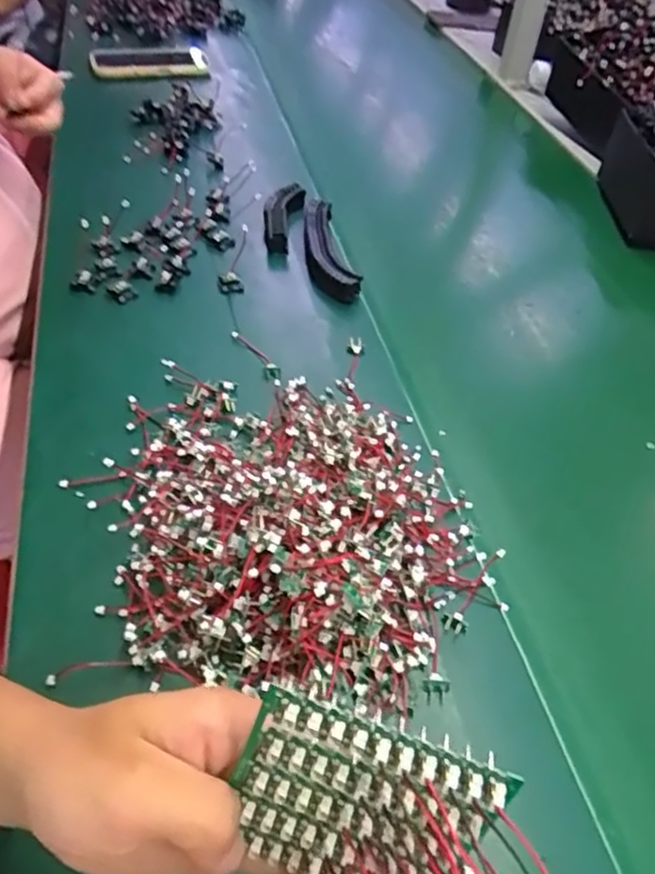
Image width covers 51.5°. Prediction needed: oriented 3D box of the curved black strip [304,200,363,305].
[{"bbox_3d":[-0.003,-0.187,0.683,0.041,0.032,0.147,-4,46,-11],"label":"curved black strip"}]

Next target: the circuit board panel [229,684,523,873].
[{"bbox_3d":[0.006,0.128,0.226,0.078,0.089,0.009,23,28,3],"label":"circuit board panel"}]

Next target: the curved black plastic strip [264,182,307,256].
[{"bbox_3d":[-0.049,-0.232,0.723,0.040,0.033,0.100,7,45,0],"label":"curved black plastic strip"}]

